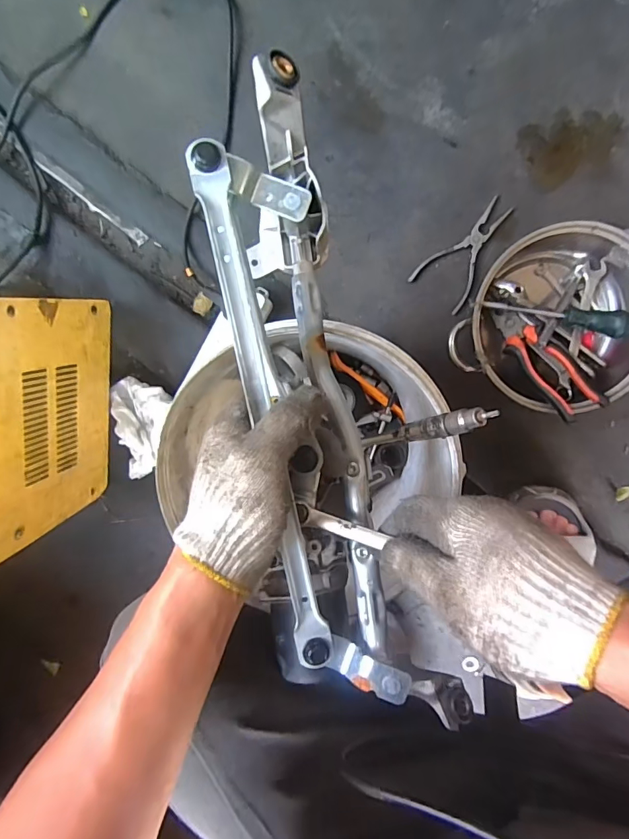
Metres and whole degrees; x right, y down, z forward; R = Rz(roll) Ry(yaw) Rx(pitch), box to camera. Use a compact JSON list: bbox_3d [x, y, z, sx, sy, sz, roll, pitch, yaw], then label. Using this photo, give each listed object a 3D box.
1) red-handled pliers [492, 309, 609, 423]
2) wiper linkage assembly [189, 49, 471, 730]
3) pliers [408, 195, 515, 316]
[{"bbox_3d":[0.275,-0.073,0.547,0.049,0.019,0.167,-34,66,7],"label":"red-handled pliers"},{"bbox_3d":[0.005,-0.006,0.327,0.104,0.083,0.462,-12,91,5],"label":"wiper linkage assembly"},{"bbox_3d":[0.198,-0.219,0.586,0.079,0.015,0.140,36,99,-2],"label":"pliers"}]

